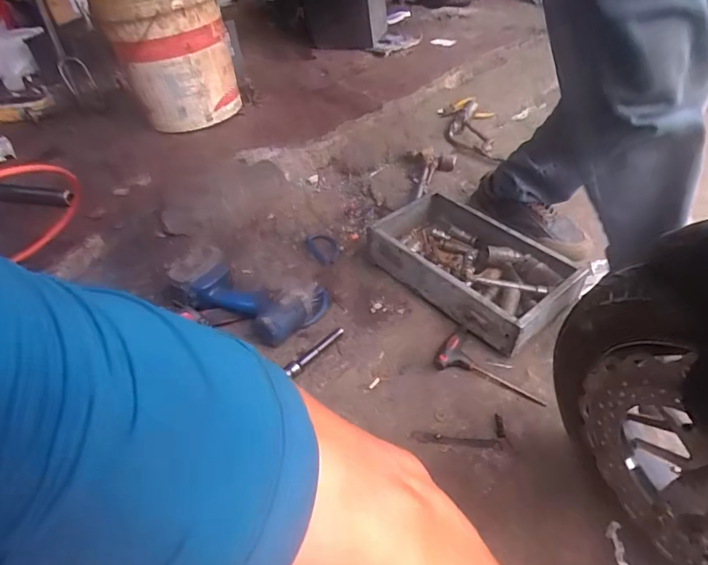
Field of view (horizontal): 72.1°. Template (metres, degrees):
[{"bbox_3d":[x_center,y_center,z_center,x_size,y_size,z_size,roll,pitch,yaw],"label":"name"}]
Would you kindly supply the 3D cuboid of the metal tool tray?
[{"bbox_3d":[0.212,-0.032,0.892,0.214,0.086,0.351,-30,48,-25],"label":"metal tool tray"}]

